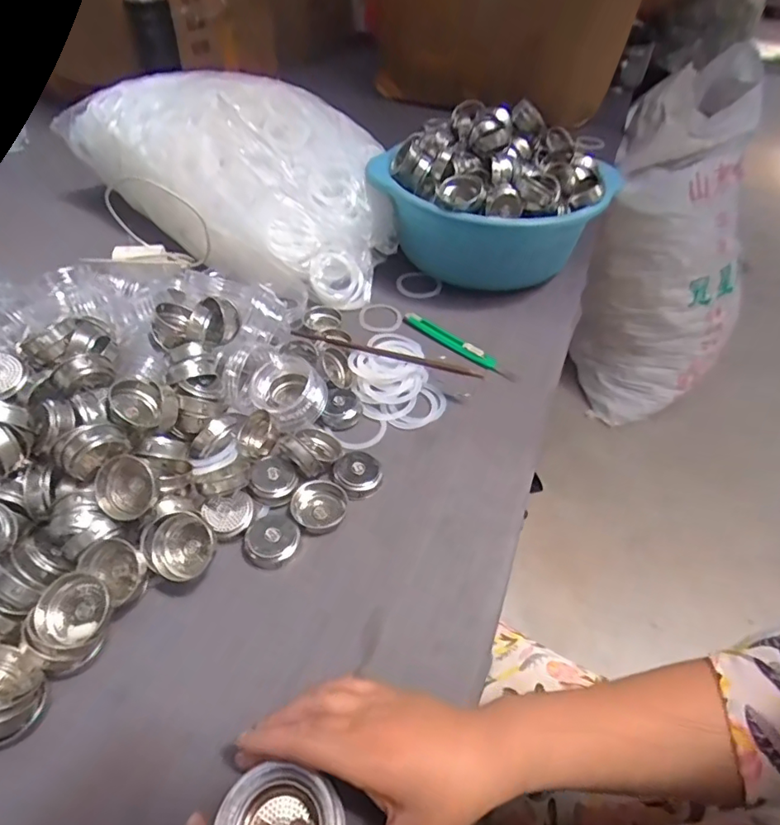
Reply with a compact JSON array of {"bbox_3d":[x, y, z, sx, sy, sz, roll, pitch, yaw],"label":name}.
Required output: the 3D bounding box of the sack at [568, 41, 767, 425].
[{"bbox_3d":[0.702,-0.360,1.308,0.368,0.712,0.439,36,54,27],"label":"sack"}]

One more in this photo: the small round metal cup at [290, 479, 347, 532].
[{"bbox_3d":[-0.057,0.075,0.429,0.042,0.017,0.043,4,47,-4],"label":"small round metal cup"}]

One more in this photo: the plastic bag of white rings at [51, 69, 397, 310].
[{"bbox_3d":[-0.202,-0.327,0.693,0.476,0.148,0.244,27,51,22],"label":"plastic bag of white rings"}]

